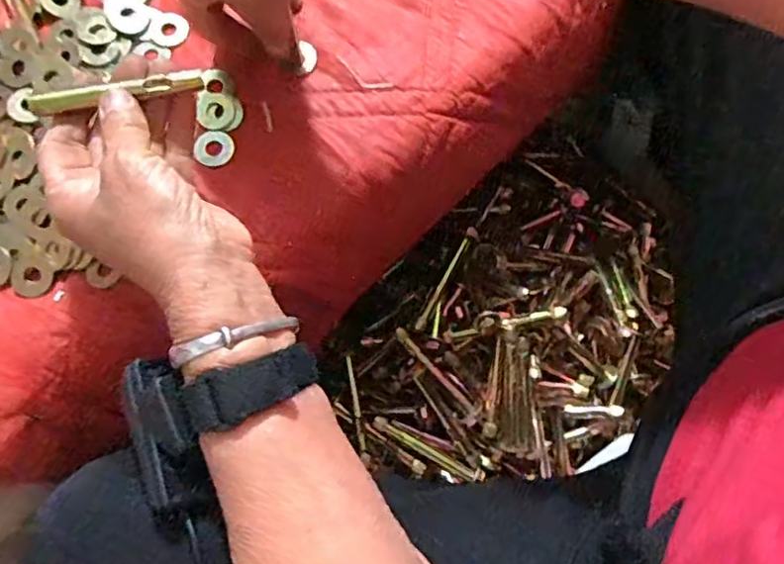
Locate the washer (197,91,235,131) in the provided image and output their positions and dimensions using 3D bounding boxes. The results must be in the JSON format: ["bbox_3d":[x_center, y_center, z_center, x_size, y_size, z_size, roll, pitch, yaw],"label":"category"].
[{"bbox_3d":[-0.110,-0.107,0.386,0.022,0.005,0.026,-25,76,-6],"label":"washer"}]

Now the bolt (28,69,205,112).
[{"bbox_3d":[-0.141,-0.098,0.315,0.085,0.007,0.010,-13,75,-10],"label":"bolt"}]

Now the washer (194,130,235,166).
[{"bbox_3d":[-0.110,-0.083,0.379,0.024,0.004,0.022,0,75,1],"label":"washer"}]

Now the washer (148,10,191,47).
[{"bbox_3d":[-0.147,-0.166,0.401,0.029,0.004,0.023,28,77,8],"label":"washer"}]

